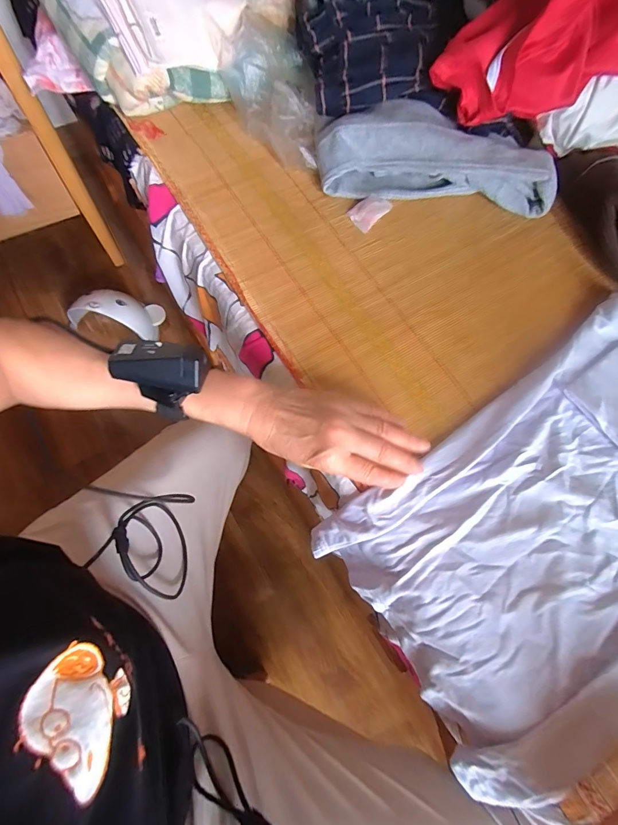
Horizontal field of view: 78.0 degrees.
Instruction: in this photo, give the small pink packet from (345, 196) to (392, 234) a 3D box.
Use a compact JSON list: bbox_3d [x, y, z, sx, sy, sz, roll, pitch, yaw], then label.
[{"bbox_3d":[0.077,-0.256,0.487,0.054,0.008,0.037,-43,77,-16],"label":"small pink packet"}]

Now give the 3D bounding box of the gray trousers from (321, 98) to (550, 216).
[{"bbox_3d":[0.165,-0.325,0.487,0.304,0.061,0.104,6,70,0],"label":"gray trousers"}]

